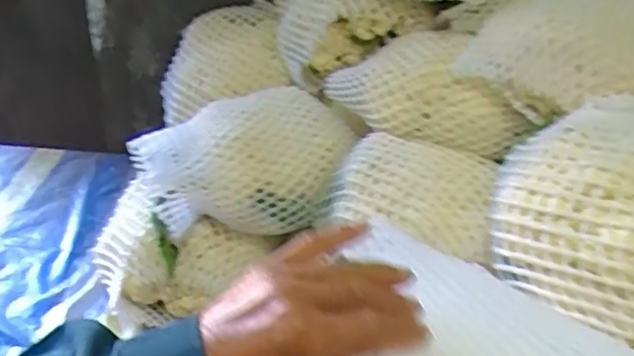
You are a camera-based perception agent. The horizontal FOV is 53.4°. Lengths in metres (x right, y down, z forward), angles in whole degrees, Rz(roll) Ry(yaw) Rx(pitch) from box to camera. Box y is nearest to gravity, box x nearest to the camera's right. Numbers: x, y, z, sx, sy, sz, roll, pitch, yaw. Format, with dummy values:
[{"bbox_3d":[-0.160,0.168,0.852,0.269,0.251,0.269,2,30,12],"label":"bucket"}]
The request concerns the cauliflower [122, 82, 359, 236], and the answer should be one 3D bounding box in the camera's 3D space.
[{"bbox_3d":[-0.077,-0.021,0.684,0.211,0.107,0.170,-14,36,-28],"label":"cauliflower"}]

